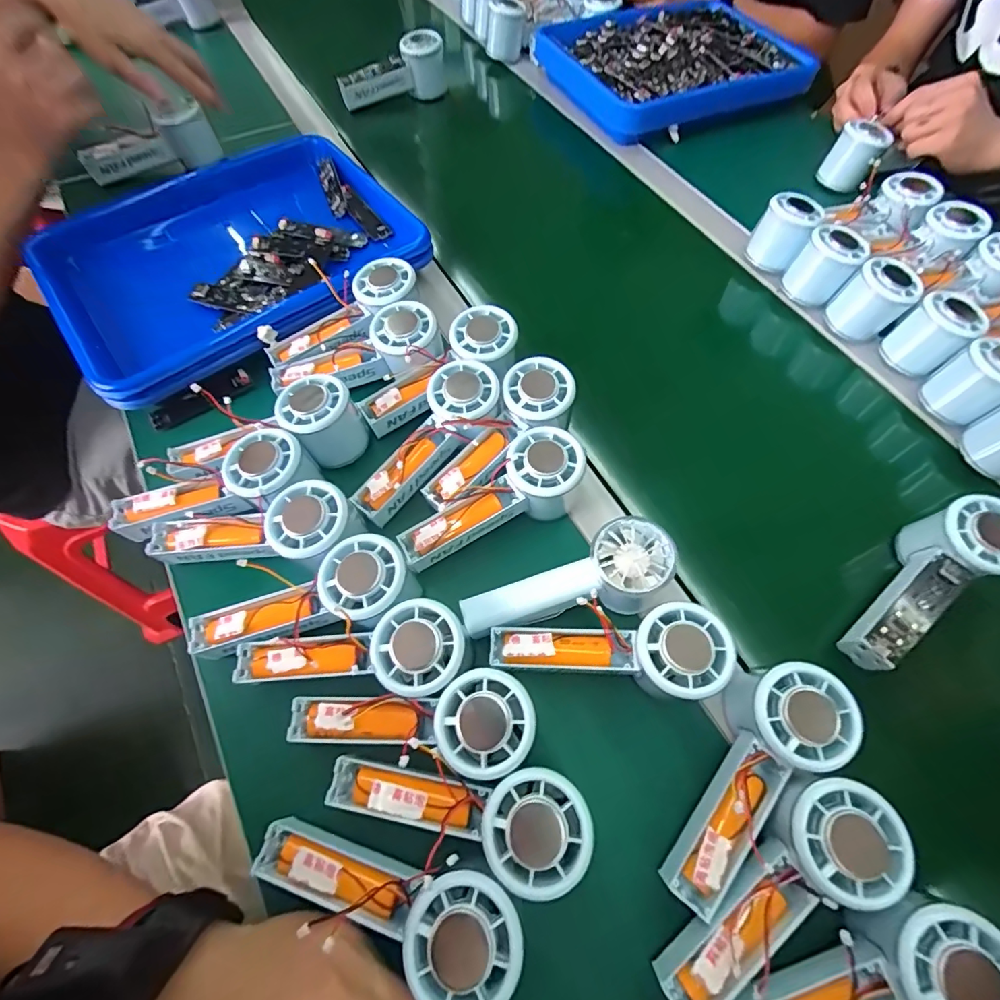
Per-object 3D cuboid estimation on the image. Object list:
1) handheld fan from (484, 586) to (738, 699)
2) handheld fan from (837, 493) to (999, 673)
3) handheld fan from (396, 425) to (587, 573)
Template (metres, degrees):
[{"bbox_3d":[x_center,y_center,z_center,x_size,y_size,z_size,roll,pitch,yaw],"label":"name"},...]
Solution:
[{"bbox_3d":[0.067,0.099,0.318,0.147,0.058,0.057,2,63,1],"label":"handheld fan"},{"bbox_3d":[0.310,0.064,0.355,0.152,0.052,0.052,-42,70,-6],"label":"handheld fan"},{"bbox_3d":[-0.001,0.004,0.378,0.147,0.063,0.055,-31,67,0],"label":"handheld fan"}]

